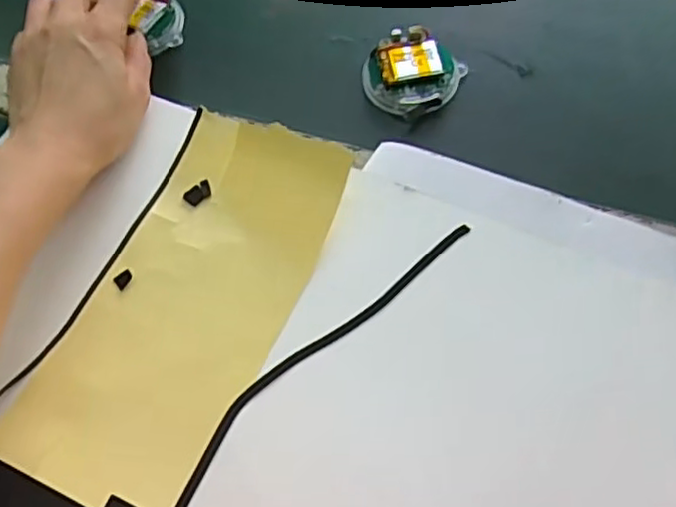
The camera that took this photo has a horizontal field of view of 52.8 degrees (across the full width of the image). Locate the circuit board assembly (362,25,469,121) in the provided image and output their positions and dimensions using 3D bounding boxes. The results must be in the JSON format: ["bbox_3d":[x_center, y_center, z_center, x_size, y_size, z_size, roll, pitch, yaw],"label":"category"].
[{"bbox_3d":[0.047,-0.115,0.435,0.057,0.017,0.057,-2,61,4],"label":"circuit board assembly"}]

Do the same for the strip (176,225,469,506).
[{"bbox_3d":[-0.046,0.099,0.319,0.043,0.004,0.327,31,68,18],"label":"strip"}]

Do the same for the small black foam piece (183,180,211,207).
[{"bbox_3d":[-0.081,-0.036,0.397,0.017,0.004,0.011,-39,66,-16],"label":"small black foam piece"}]

